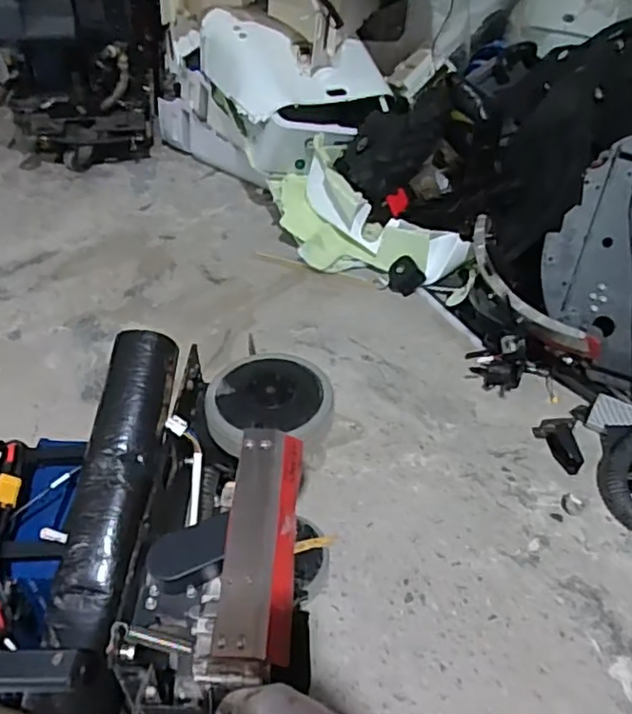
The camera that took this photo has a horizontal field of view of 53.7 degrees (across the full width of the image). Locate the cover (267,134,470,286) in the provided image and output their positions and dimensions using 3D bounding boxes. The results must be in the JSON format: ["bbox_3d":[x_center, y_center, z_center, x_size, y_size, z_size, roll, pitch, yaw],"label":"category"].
[{"bbox_3d":[0.096,-0.331,1.552,0.568,0.250,0.180,31,50,28],"label":"cover"}]

